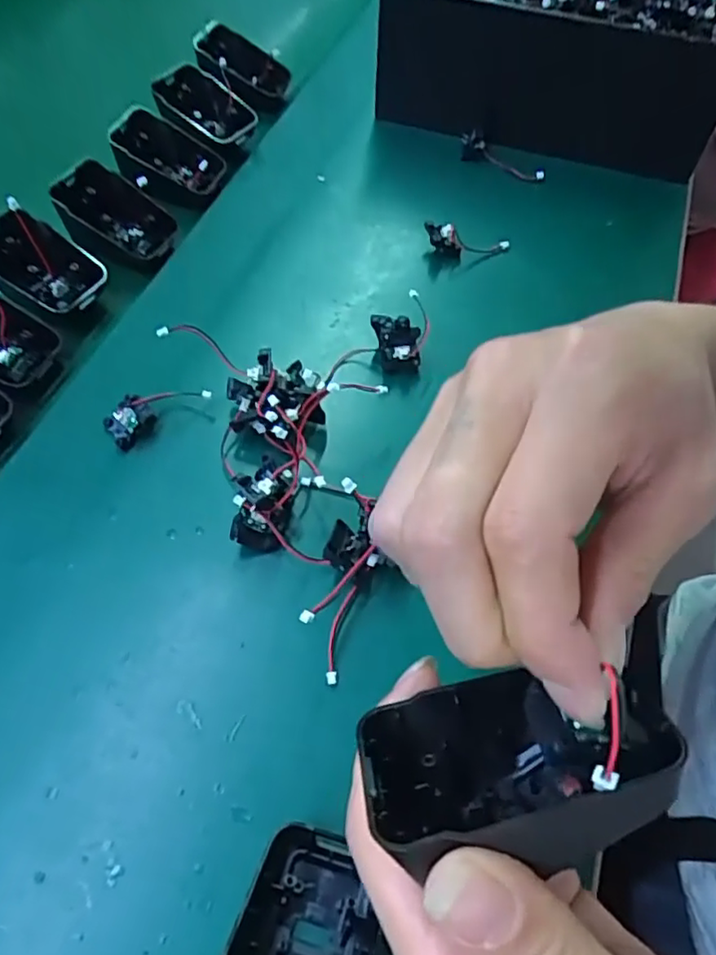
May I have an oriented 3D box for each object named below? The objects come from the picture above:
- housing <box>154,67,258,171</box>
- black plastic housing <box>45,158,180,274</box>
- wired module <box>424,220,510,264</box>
[{"bbox_3d":[-0.112,-0.265,0.454,0.075,0.022,0.051,40,63,0],"label":"housing"},{"bbox_3d":[-0.151,-0.163,0.394,0.070,0.021,0.044,36,72,-19],"label":"black plastic housing"},{"bbox_3d":[0.067,-0.145,0.387,0.052,0.017,0.016,7,58,6],"label":"wired module"}]

